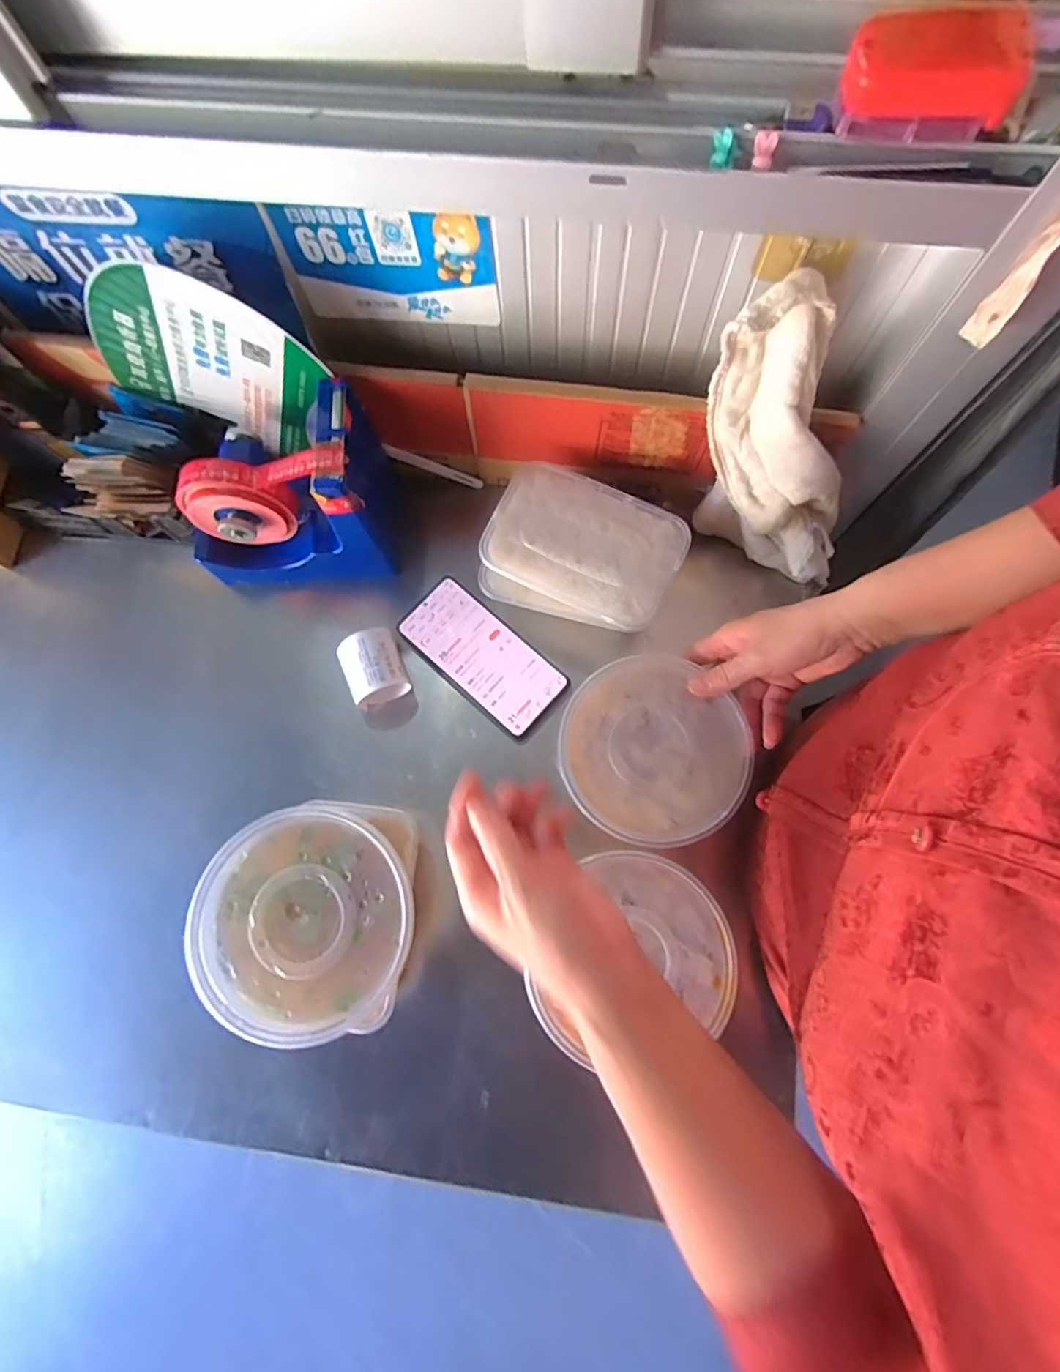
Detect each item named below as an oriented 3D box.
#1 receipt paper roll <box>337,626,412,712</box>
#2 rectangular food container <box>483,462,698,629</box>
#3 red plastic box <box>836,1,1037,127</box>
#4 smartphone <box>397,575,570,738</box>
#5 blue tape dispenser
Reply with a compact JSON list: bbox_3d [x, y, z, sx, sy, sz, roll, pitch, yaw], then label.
[{"bbox_3d":[-0.138,-0.017,0.500,0.051,0.042,0.056,-19,76,-4],"label":"receipt paper roll"},{"bbox_3d":[0.044,-0.113,0.486,0.156,0.045,0.109,22,77,7],"label":"rectangular food container"},{"bbox_3d":[0.184,-0.282,0.256,0.073,0.020,0.041,3,75,2],"label":"red plastic box"},{"bbox_3d":[-0.044,-0.029,0.514,0.154,0.008,0.074,41,80,11],"label":"smartphone"},{"bbox_3d":[-0.213,-0.160,0.498,0.171,0.156,0.098,-5,75,0],"label":"blue tape dispenser"}]

